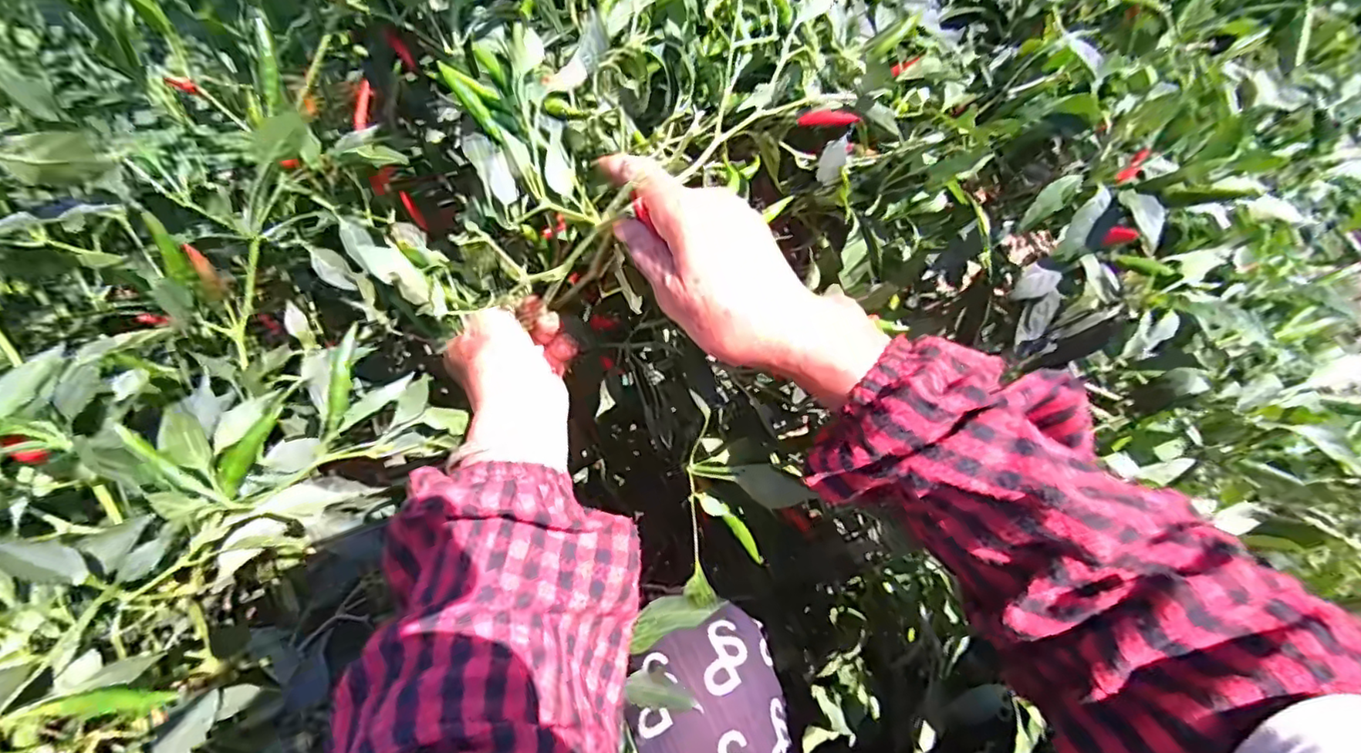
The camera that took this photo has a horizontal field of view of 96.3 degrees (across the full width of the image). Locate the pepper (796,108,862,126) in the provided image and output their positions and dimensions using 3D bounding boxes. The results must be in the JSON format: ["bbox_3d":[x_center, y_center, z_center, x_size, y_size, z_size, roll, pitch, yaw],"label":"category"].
[{"bbox_3d":[0.094,-0.164,0.383,0.037,0.007,0.009,5,63,15],"label":"pepper"}]

